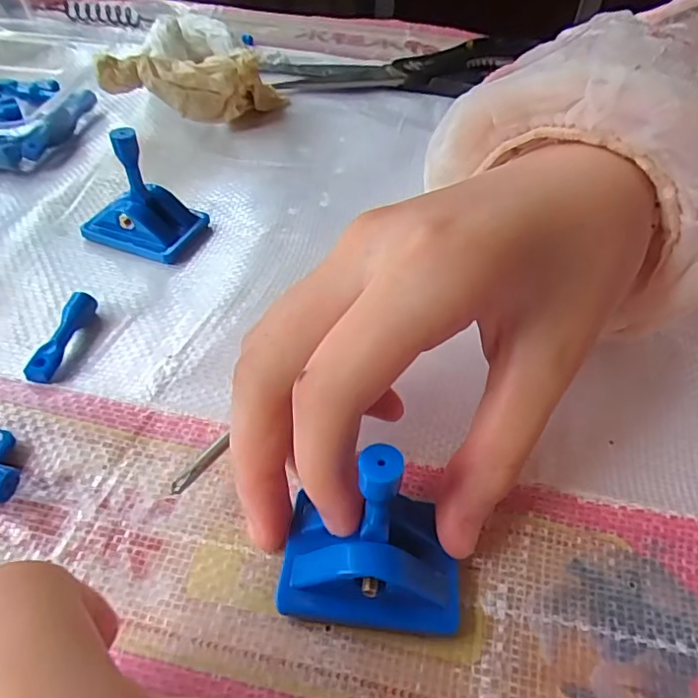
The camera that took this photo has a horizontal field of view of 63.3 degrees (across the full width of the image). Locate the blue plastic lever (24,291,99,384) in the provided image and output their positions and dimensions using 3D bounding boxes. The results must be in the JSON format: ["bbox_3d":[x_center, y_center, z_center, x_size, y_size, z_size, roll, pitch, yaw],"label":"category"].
[{"bbox_3d":[-0.099,-0.004,0.196,0.007,0.010,0.038,6,46,3],"label":"blue plastic lever"}]

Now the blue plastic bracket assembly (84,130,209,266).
[{"bbox_3d":[-0.086,-0.067,0.232,0.043,0.045,0.032,16,47,12],"label":"blue plastic bracket assembly"}]

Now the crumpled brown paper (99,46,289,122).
[{"bbox_3d":[-0.082,-0.145,0.309,0.097,0.041,0.046,-6,47,-9],"label":"crumpled brown paper"}]

